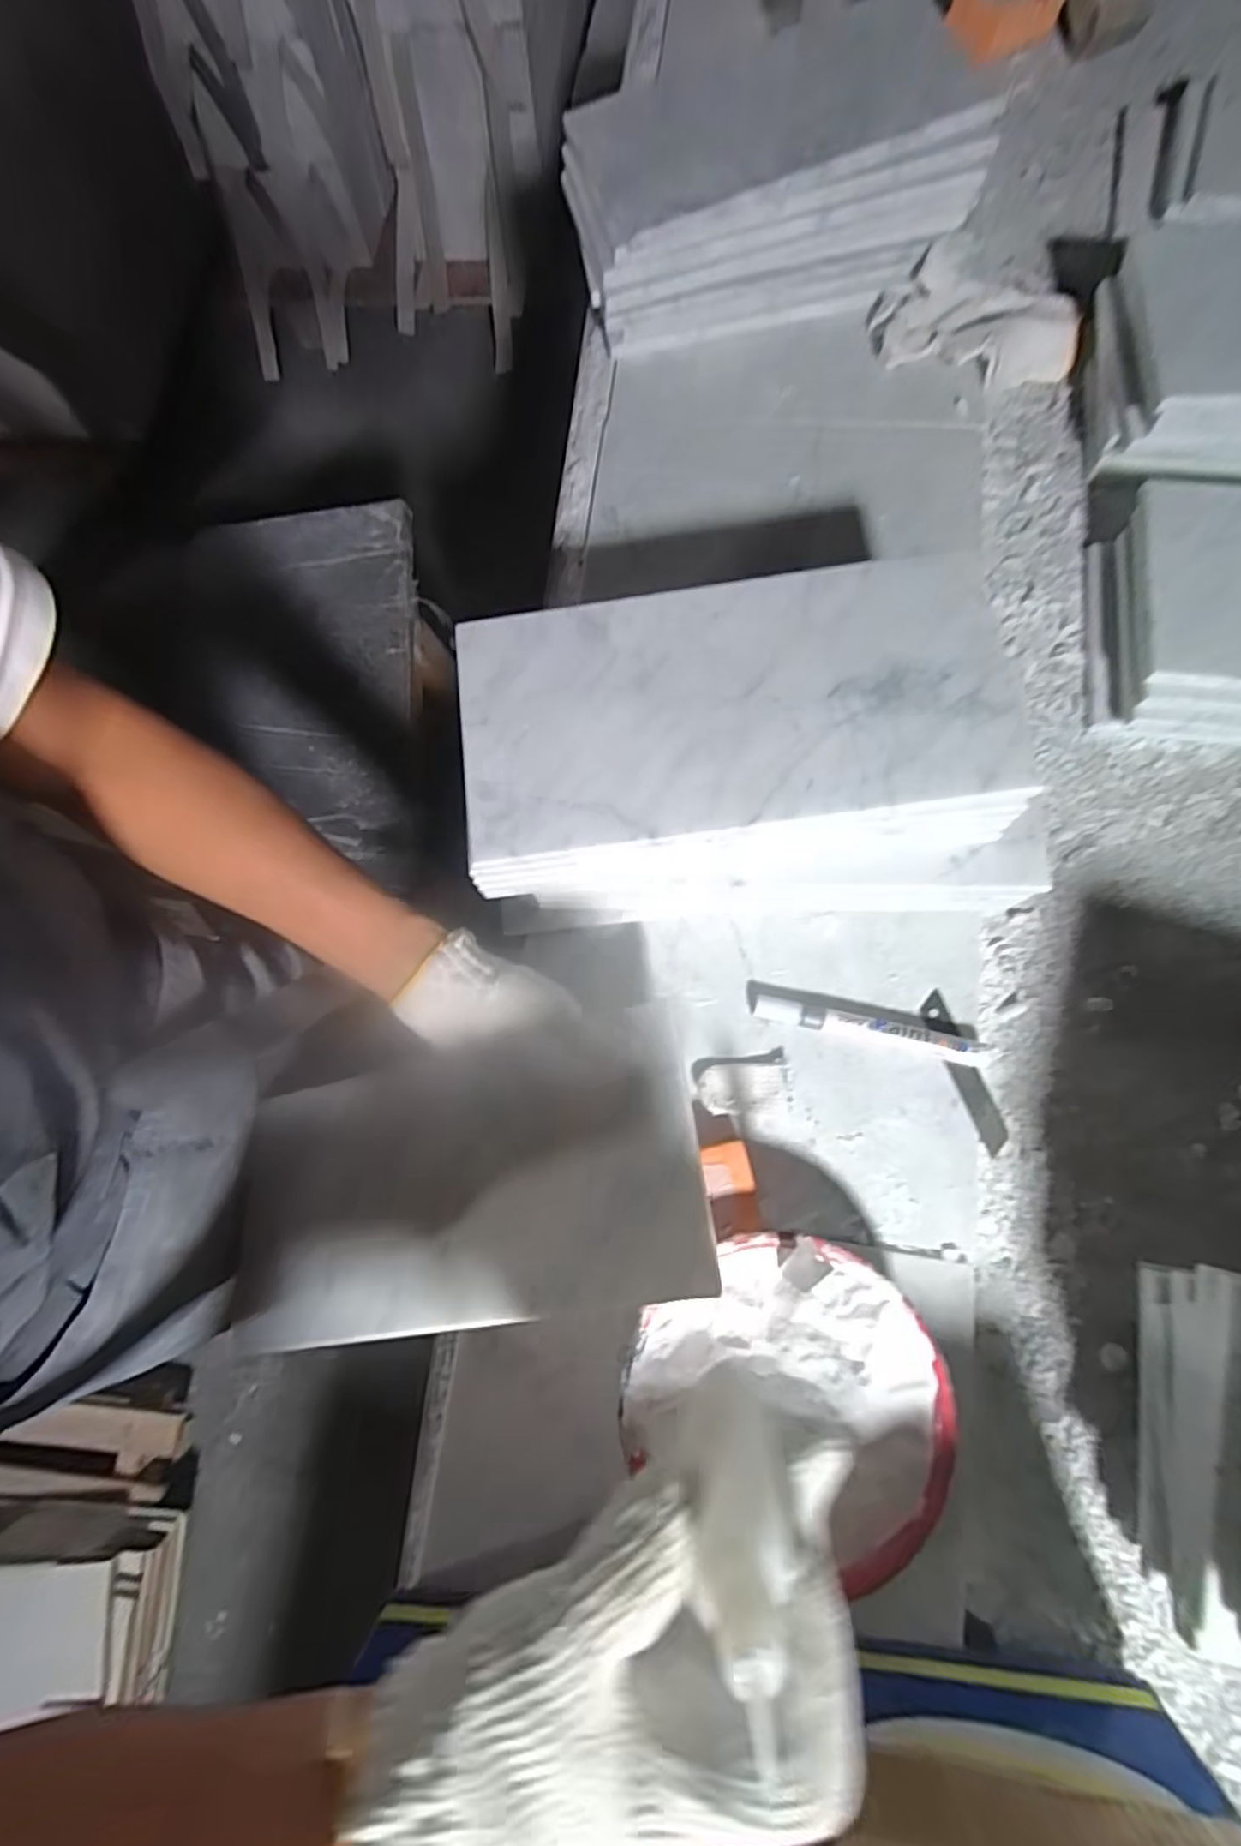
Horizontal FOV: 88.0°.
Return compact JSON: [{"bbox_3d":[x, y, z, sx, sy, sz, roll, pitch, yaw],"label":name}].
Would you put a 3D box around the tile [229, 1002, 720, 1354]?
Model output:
[{"bbox_3d":[-0.101,0.150,0.375,0.298,0.016,0.147,-16,63,16],"label":"tile"}]

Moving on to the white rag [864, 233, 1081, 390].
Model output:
[{"bbox_3d":[0.287,-0.486,0.521,0.158,0.019,0.102,21,78,4],"label":"white rag"}]

